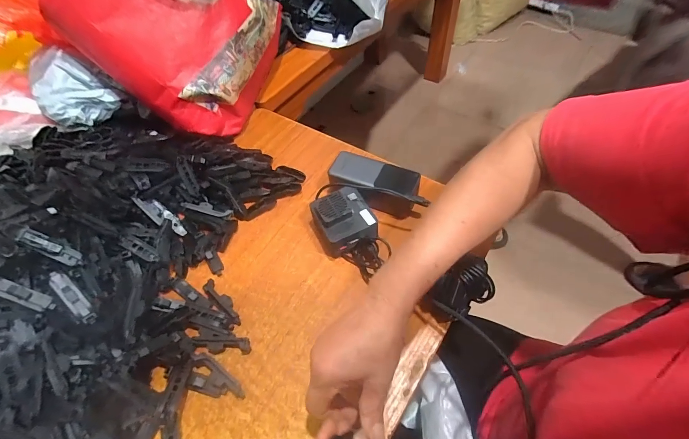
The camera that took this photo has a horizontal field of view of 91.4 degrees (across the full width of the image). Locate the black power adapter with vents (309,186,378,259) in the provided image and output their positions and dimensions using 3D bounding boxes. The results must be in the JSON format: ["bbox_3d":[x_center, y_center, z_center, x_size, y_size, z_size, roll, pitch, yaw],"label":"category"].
[{"bbox_3d":[-0.001,0.005,0.467,0.075,0.059,0.085,-22,58,-10],"label":"black power adapter with vents"}]

